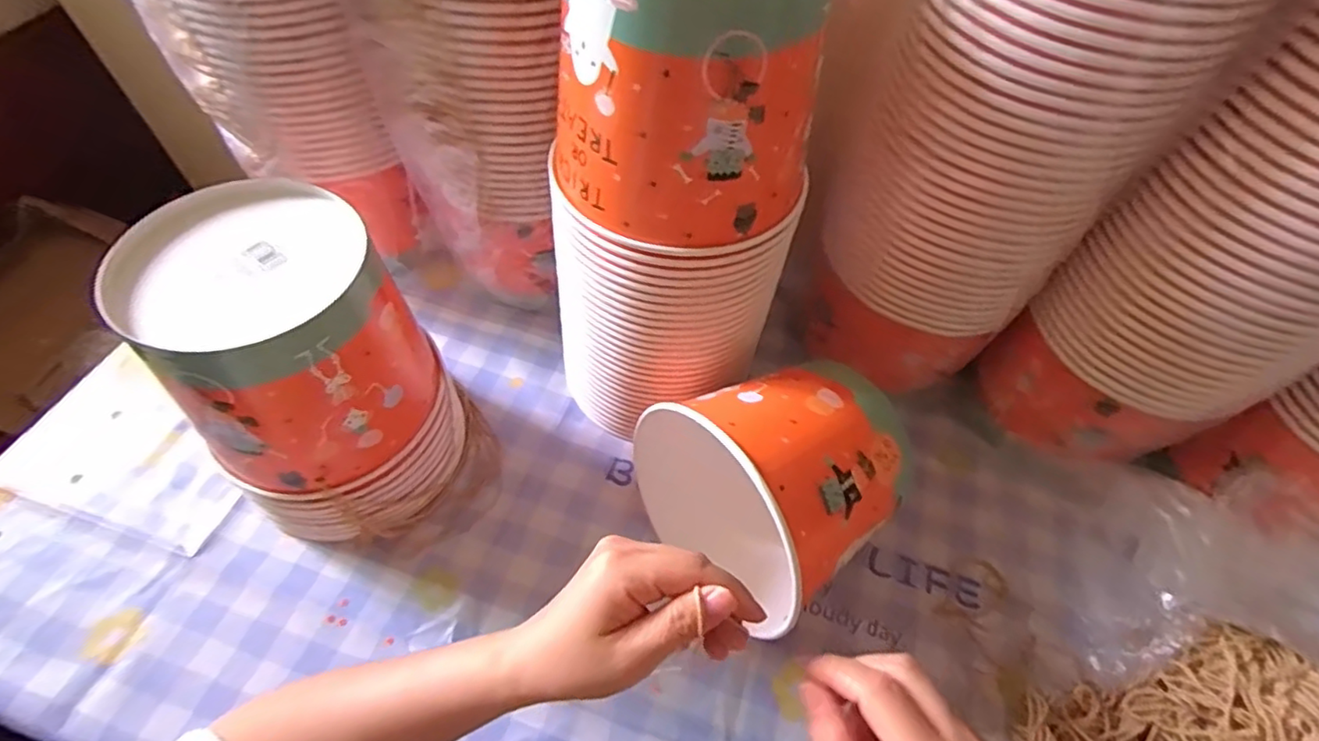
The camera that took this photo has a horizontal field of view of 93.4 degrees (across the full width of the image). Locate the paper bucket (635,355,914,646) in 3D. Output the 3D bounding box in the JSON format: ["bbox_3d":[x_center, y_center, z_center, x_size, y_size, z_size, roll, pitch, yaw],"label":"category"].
[{"bbox_3d":[0.082,0.065,0.414,0.157,0.115,0.138,-27,61,-20],"label":"paper bucket"}]

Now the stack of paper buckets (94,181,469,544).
[{"bbox_3d":[-0.222,0.008,0.421,0.138,0.215,0.141,-19,59,-16],"label":"stack of paper buckets"}]

